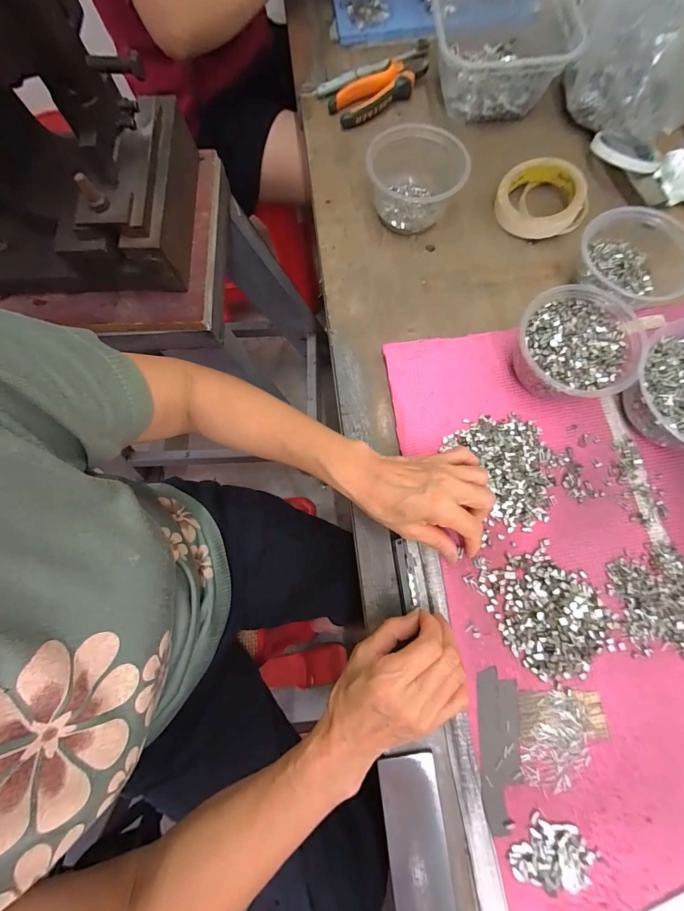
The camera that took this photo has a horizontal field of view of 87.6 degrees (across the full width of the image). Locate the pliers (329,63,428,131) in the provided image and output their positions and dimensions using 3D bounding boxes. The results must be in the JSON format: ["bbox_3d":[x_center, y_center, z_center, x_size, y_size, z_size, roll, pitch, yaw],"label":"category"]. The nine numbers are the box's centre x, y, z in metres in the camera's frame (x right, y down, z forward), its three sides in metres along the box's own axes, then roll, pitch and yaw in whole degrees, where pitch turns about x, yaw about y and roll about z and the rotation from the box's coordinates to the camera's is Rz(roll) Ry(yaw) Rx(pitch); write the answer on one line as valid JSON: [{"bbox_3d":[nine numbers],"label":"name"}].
[{"bbox_3d":[0.056,-0.507,0.497,0.144,0.032,0.060,-25,77,-5],"label":"pliers"}]

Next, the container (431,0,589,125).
[{"bbox_3d":[0.211,-0.540,0.472,0.185,0.074,0.171,1,77,1],"label":"container"}]

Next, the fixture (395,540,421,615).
[{"bbox_3d":[0.061,0.109,0.331,0.016,0.005,0.061,-8,74,0],"label":"fixture"}]

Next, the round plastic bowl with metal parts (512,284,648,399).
[{"bbox_3d":[0.235,-0.109,0.367,0.108,0.062,0.115,0,75,2],"label":"round plastic bowl with metal parts"}]

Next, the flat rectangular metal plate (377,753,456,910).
[{"bbox_3d":[0.071,0.388,0.286,0.049,0.009,0.247,-7,75,0],"label":"flat rectangular metal plate"}]

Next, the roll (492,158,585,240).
[{"bbox_3d":[0.242,-0.318,0.442,0.093,0.039,0.094,0,75,2],"label":"roll"}]

